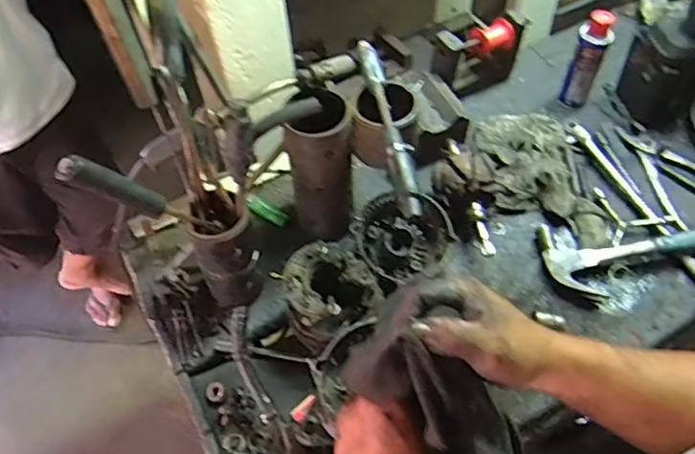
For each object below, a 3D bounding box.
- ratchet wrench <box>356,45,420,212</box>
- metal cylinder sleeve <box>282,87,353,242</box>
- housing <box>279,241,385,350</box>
[{"bbox_3d":[0.052,-0.131,0.700,0.024,0.031,0.279,-11,55,-5],"label":"ratchet wrench"},{"bbox_3d":[-0.035,-0.071,0.799,0.091,0.209,0.075,-6,55,-1],"label":"metal cylinder sleeve"},{"bbox_3d":[-0.023,0.105,0.767,0.115,0.138,0.111,-2,55,2],"label":"housing"}]

